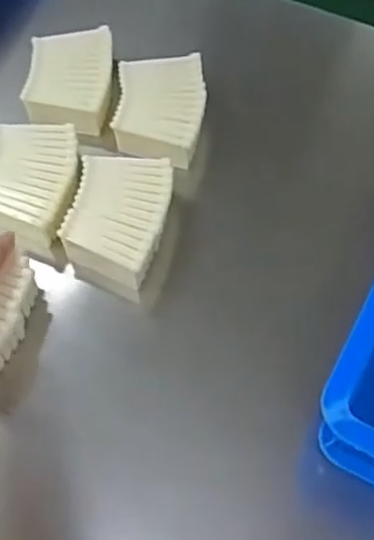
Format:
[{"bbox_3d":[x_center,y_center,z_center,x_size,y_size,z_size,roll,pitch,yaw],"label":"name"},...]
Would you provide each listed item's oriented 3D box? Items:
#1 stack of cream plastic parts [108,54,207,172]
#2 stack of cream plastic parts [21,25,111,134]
[{"bbox_3d":[-0.025,-0.151,0.620,0.085,0.030,0.121,2,60,4],"label":"stack of cream plastic parts"},{"bbox_3d":[-0.115,-0.189,0.647,0.079,0.035,0.107,0,60,3],"label":"stack of cream plastic parts"}]

